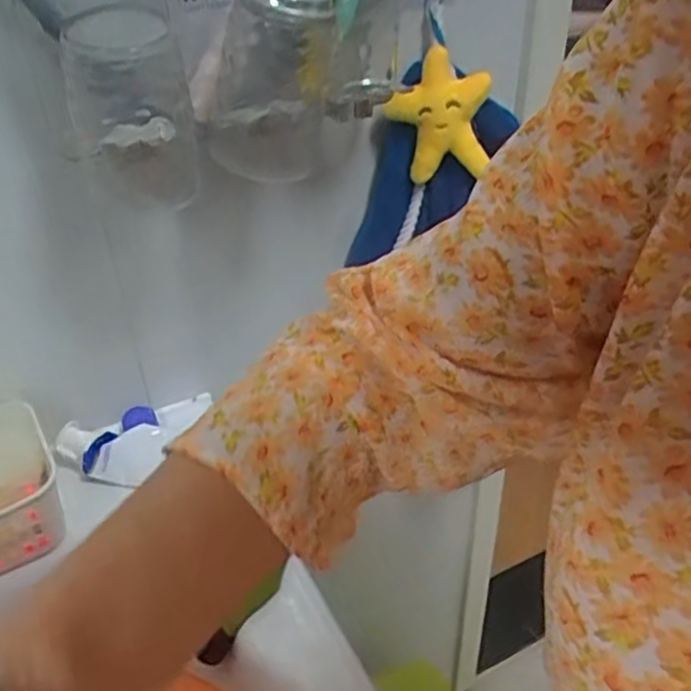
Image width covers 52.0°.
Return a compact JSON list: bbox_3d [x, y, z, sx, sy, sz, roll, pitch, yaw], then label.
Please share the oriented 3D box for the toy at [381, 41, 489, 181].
[{"bbox_3d":[0.073,-0.179,0.558,0.078,0.093,0.036,0,36,2],"label":"toy"}]

